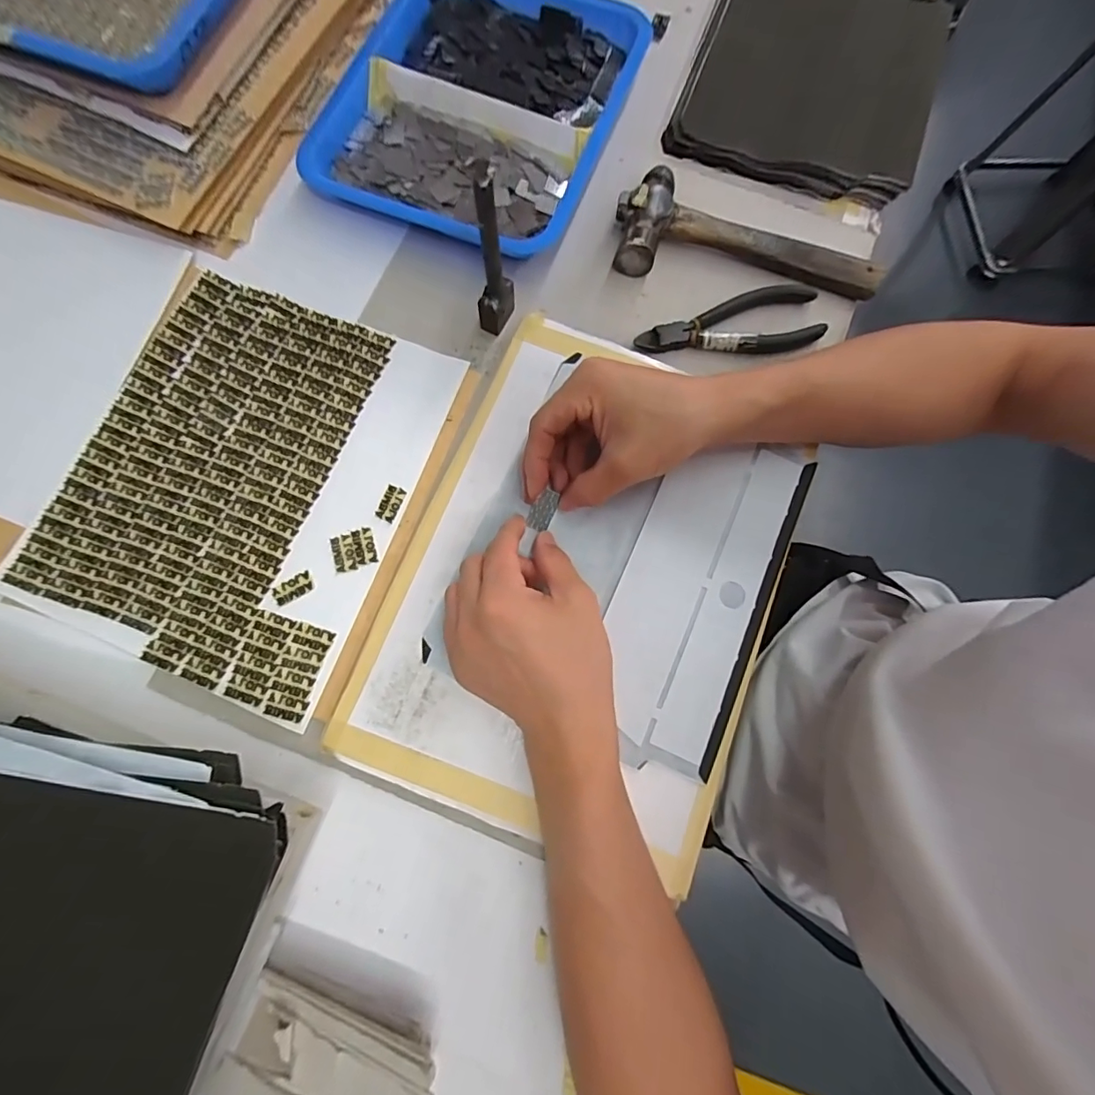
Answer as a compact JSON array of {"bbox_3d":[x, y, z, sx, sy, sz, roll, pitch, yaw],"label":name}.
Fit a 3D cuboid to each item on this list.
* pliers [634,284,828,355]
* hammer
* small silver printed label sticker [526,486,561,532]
[{"bbox_3d":[0.144,-0.176,0.396,0.147,0.017,0.051,-8,77,-4],"label":"pliers"},{"bbox_3d":[0.164,-0.252,0.403,0.214,0.027,0.076,10,77,0],"label":"hammer"},{"bbox_3d":[-0.003,-0.026,0.345,0.016,0.004,0.029,26,100,5],"label":"small silver printed label sticker"}]

